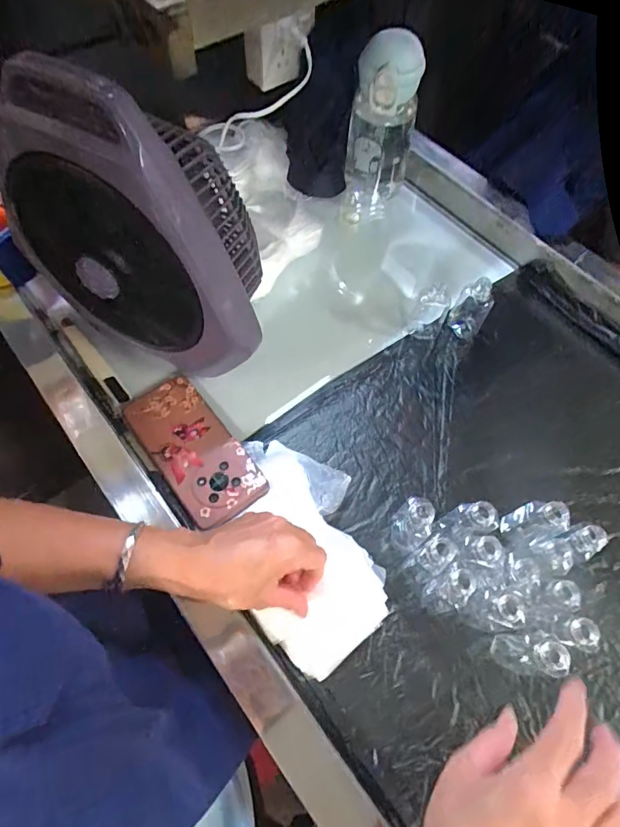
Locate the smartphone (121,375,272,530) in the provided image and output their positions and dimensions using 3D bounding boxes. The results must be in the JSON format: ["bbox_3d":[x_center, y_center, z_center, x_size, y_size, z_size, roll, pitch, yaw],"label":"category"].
[{"bbox_3d":[-0.118,0.033,0.457,0.077,0.012,0.165,-35,69,-18],"label":"smartphone"}]

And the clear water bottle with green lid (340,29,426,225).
[{"bbox_3d":[0.086,-0.339,0.574,0.080,0.201,0.080,10,63,3],"label":"clear water bottle with green lid"}]

